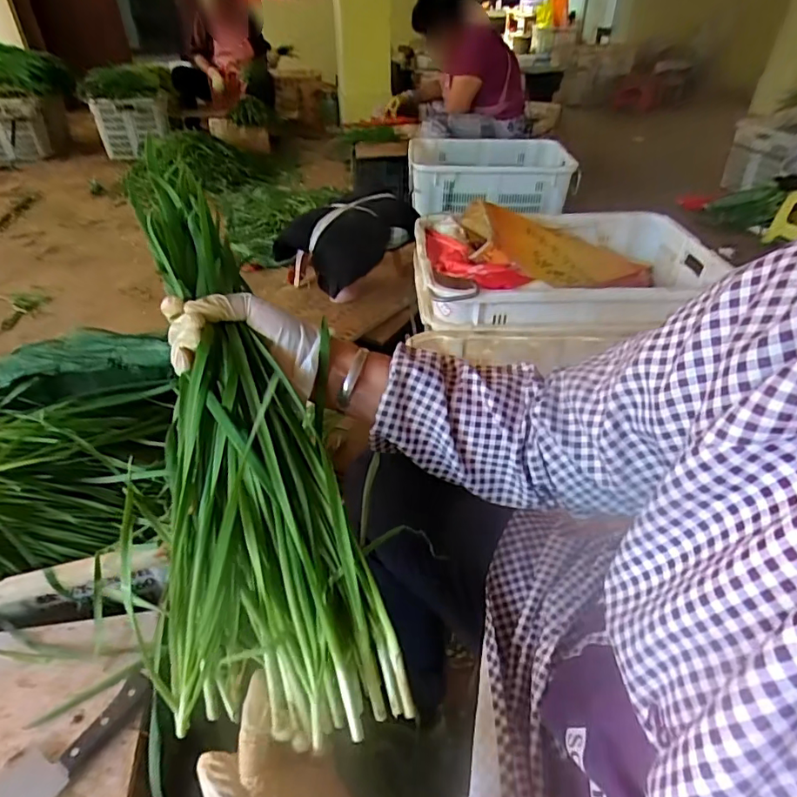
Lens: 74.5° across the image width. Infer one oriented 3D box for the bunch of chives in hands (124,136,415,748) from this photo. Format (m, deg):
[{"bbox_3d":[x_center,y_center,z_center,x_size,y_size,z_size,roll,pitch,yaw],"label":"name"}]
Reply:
[{"bbox_3d":[-0.132,0.024,0.407,0.153,0.071,0.451,-14,79,-18],"label":"bunch of chives in hands"}]

